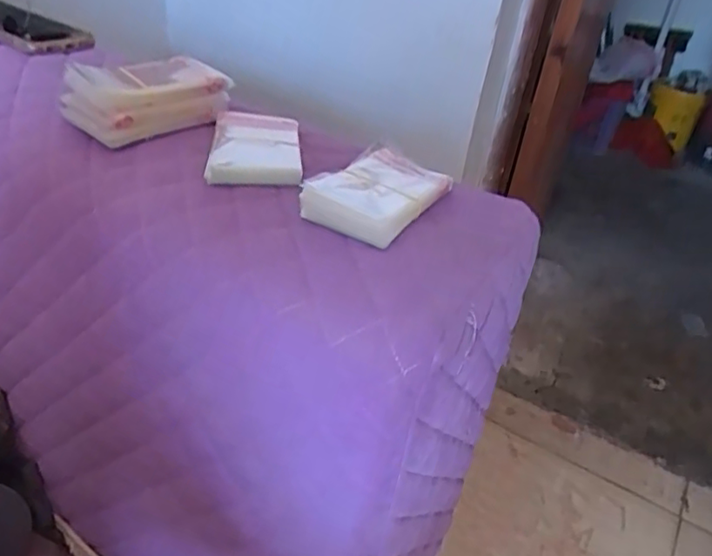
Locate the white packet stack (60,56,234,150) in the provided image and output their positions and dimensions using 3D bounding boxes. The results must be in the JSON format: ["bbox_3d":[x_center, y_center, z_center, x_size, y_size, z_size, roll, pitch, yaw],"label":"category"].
[{"bbox_3d":[-0.165,-0.144,0.496,0.077,0.042,0.106,33,41,32],"label":"white packet stack"}]

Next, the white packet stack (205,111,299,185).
[{"bbox_3d":[-0.075,-0.097,0.471,0.065,0.013,0.104,3,34,-7],"label":"white packet stack"}]

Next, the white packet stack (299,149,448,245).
[{"bbox_3d":[0.016,-0.057,0.426,0.069,0.021,0.095,26,38,25],"label":"white packet stack"}]

